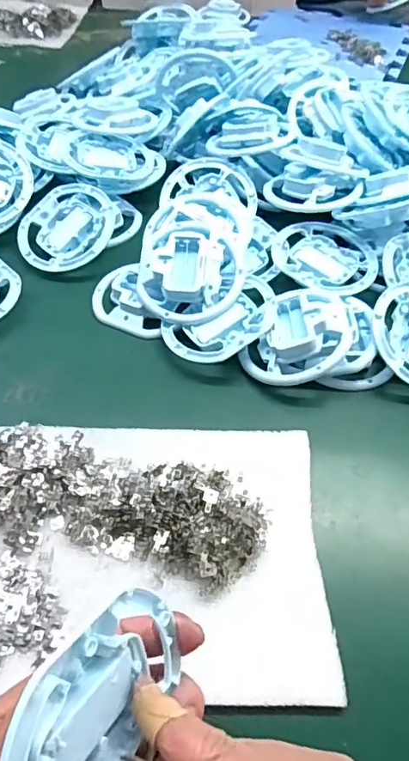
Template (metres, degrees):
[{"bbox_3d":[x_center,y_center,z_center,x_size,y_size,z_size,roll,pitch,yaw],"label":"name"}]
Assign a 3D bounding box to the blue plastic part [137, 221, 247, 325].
[{"bbox_3d":[-0.013,-0.103,0.475,0.096,0.034,0.101,7,72,4],"label":"blue plastic part"}]

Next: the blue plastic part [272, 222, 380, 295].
[{"bbox_3d":[0.124,-0.125,0.512,0.099,0.014,0.104,0,53,-1],"label":"blue plastic part"}]

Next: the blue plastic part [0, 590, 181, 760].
[{"bbox_3d":[-0.045,0.144,0.210,0.018,0.092,0.092,3,12,24],"label":"blue plastic part"}]

